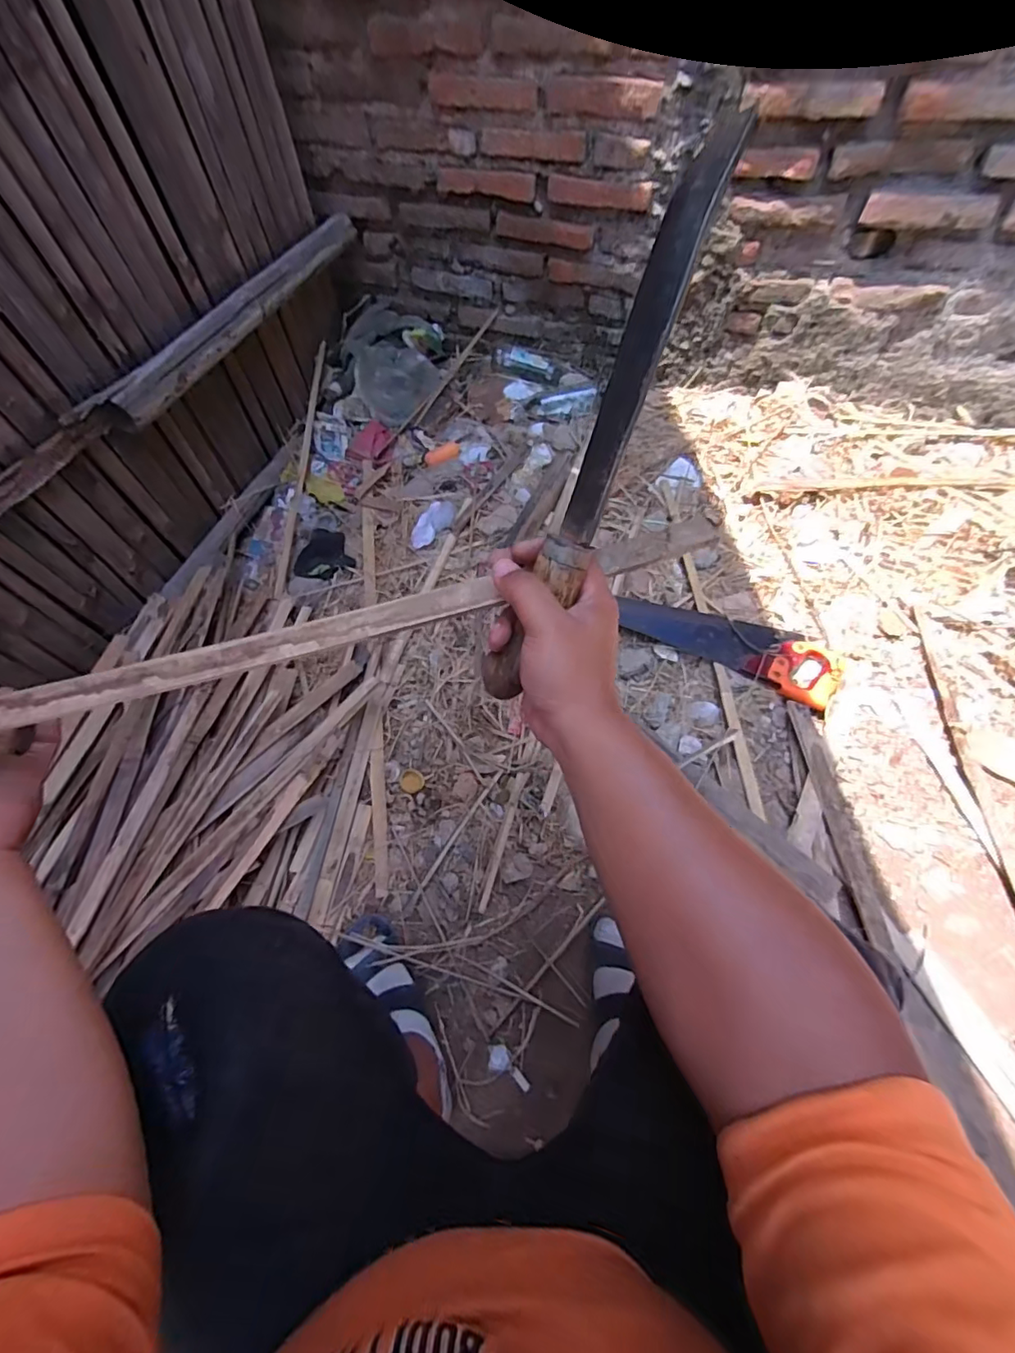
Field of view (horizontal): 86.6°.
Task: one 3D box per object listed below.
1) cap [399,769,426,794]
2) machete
[{"bbox_3d":[-0.155,0.170,0.875,0.040,0.007,0.040,8,64,-16],"label":"cap"},{"bbox_3d":[0.052,-0.130,0.323,0.040,0.024,0.326,27,110,14],"label":"machete"}]

